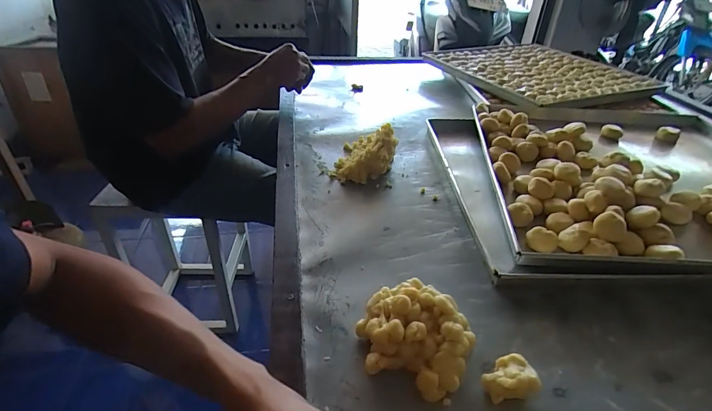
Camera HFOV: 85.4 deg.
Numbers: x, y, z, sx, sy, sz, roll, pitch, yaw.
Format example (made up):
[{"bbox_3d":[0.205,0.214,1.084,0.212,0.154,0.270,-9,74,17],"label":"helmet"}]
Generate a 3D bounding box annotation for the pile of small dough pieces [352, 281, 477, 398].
[{"bbox_3d":[0.070,0.133,0.437,0.119,0.048,0.135,18,38,19],"label":"pile of small dough pieces"}]

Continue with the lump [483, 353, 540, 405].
[{"bbox_3d":[0.158,0.179,0.392,0.045,0.032,0.044,2,35,-2],"label":"lump"}]

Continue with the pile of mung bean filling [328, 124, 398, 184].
[{"bbox_3d":[0.019,-0.109,0.756,0.114,0.076,0.138,10,36,9],"label":"pile of mung bean filling"}]

